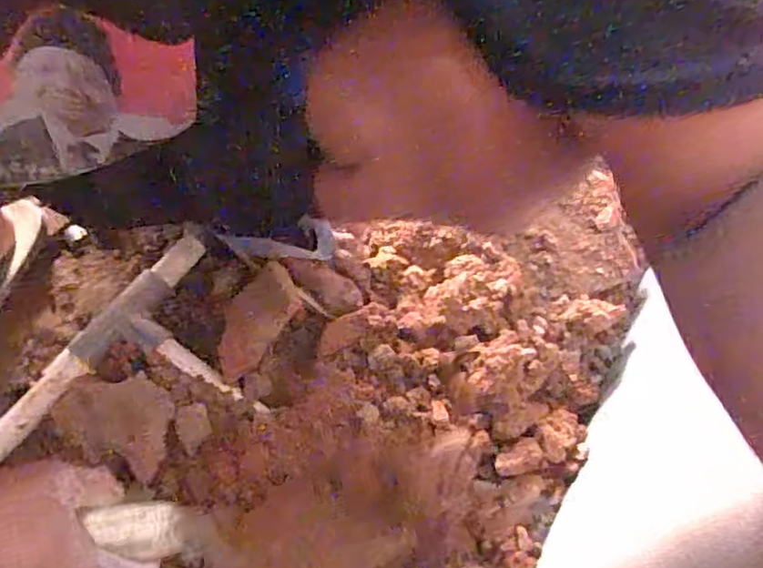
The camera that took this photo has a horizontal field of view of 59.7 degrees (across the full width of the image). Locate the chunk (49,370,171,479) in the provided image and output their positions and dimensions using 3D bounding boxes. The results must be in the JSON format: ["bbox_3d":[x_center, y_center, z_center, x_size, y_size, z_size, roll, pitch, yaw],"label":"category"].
[{"bbox_3d":[-0.229,0.114,0.569,0.103,0.017,0.077,19,68,0],"label":"chunk"}]

